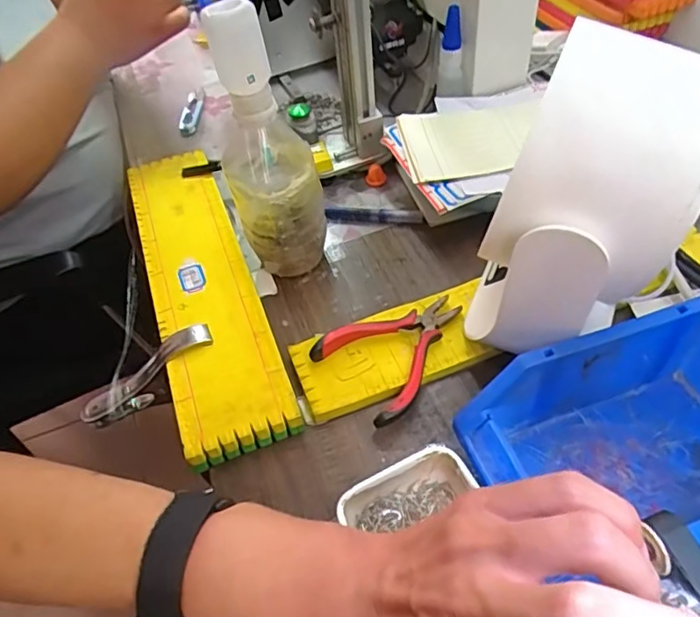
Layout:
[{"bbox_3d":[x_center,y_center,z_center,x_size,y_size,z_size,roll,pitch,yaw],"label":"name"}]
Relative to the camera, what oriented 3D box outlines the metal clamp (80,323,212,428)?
[{"bbox_3d":[-0.156,0.052,0.436,0.116,0.024,0.024,-39,52,8],"label":"metal clamp"}]

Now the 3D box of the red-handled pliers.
[{"bbox_3d":[0.038,0.027,0.417,0.109,0.013,0.079,-35,58,-21],"label":"red-handled pliers"}]

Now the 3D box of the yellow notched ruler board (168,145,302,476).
[{"bbox_3d":[-0.126,-0.020,0.487,0.081,0.027,0.323,-19,51,-9],"label":"yellow notched ruler board"}]

